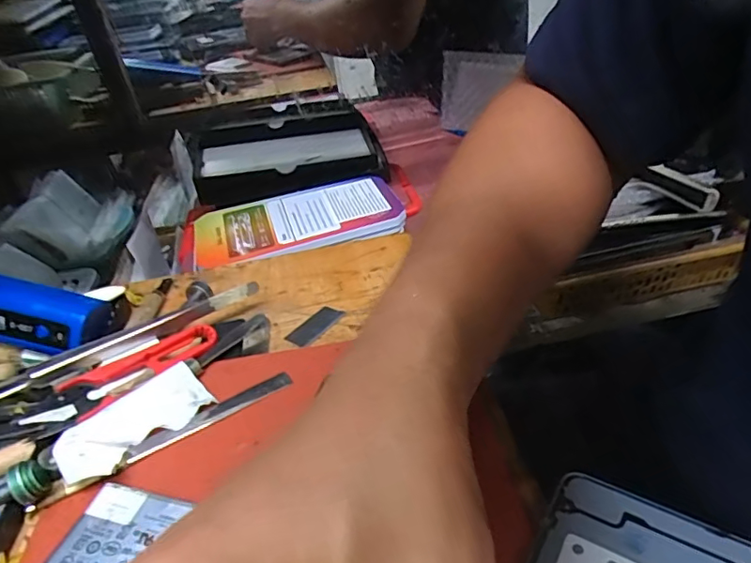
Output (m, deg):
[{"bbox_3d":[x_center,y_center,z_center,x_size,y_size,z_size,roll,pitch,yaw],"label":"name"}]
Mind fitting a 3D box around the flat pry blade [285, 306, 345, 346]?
[{"bbox_3d":[-0.038,0.027,0.336,0.020,0.004,0.038,21,42,35],"label":"flat pry blade"}]

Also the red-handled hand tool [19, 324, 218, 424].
[{"bbox_3d":[-0.131,0.049,0.288,0.024,0.006,0.098,41,50,22],"label":"red-handled hand tool"}]

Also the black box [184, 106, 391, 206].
[{"bbox_3d":[-0.092,-0.141,0.582,0.200,0.038,0.158,-12,33,-9],"label":"black box"}]

